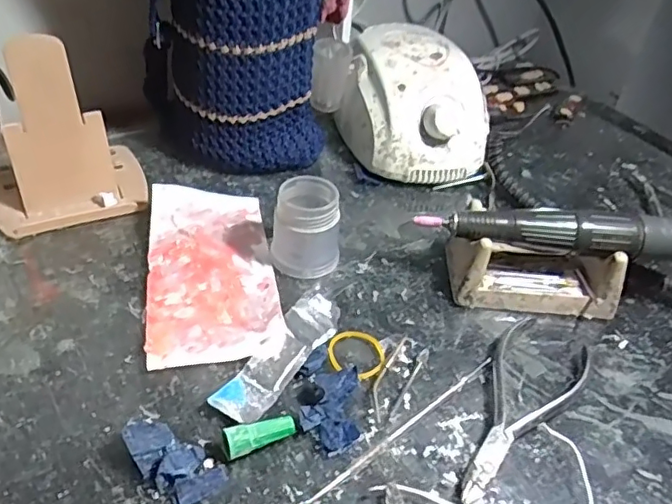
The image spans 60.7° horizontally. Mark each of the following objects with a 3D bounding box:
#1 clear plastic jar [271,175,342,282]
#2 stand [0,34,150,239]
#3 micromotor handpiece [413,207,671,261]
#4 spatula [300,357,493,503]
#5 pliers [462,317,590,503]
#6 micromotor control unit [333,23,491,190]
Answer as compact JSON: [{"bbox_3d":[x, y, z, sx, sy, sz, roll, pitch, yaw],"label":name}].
[{"bbox_3d":[-0.018,-0.015,0.358,0.041,0.050,0.039,4,40,-3],"label":"clear plastic jar"},{"bbox_3d":[-0.182,-0.078,0.372,0.103,0.099,0.077,-18,46,-26],"label":"stand"},{"bbox_3d":[0.135,-0.014,0.344,0.165,0.024,0.022,6,40,-1],"label":"micromotor handpiece"},{"bbox_3d":[0.027,0.088,0.276,0.153,0.007,0.006,-27,51,-33],"label":"spatula"},{"bbox_3d":[0.089,0.075,0.299,0.124,0.010,0.045,-30,52,-35],"label":"pliers"},{"bbox_3d":[0.059,-0.123,0.475,0.104,0.084,0.137,-6,42,-15],"label":"micromotor control unit"}]

